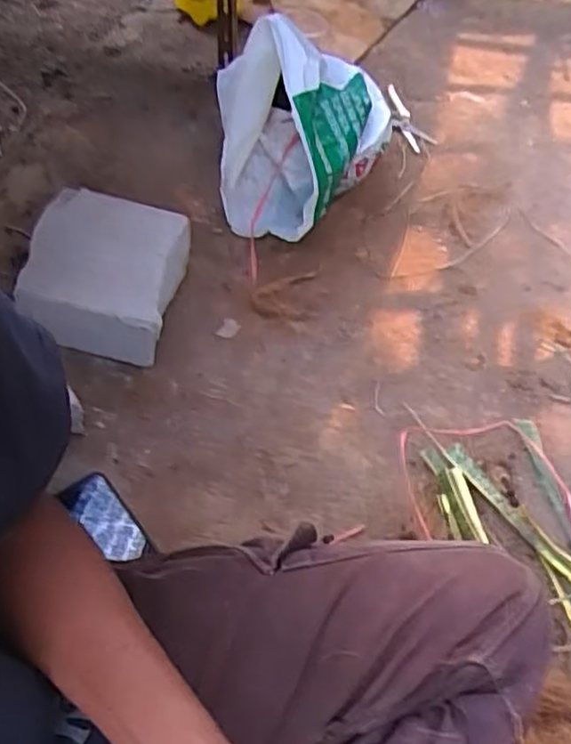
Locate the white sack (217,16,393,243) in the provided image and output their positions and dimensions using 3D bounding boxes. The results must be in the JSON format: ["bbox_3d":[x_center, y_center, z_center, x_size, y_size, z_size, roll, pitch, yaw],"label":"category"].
[{"bbox_3d":[0.019,-0.335,1.008,0.243,0.255,0.214,10,57,-1],"label":"white sack"}]

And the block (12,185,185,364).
[{"bbox_3d":[-0.241,-0.130,0.923,0.189,0.098,0.211,9,57,-2],"label":"block"}]

